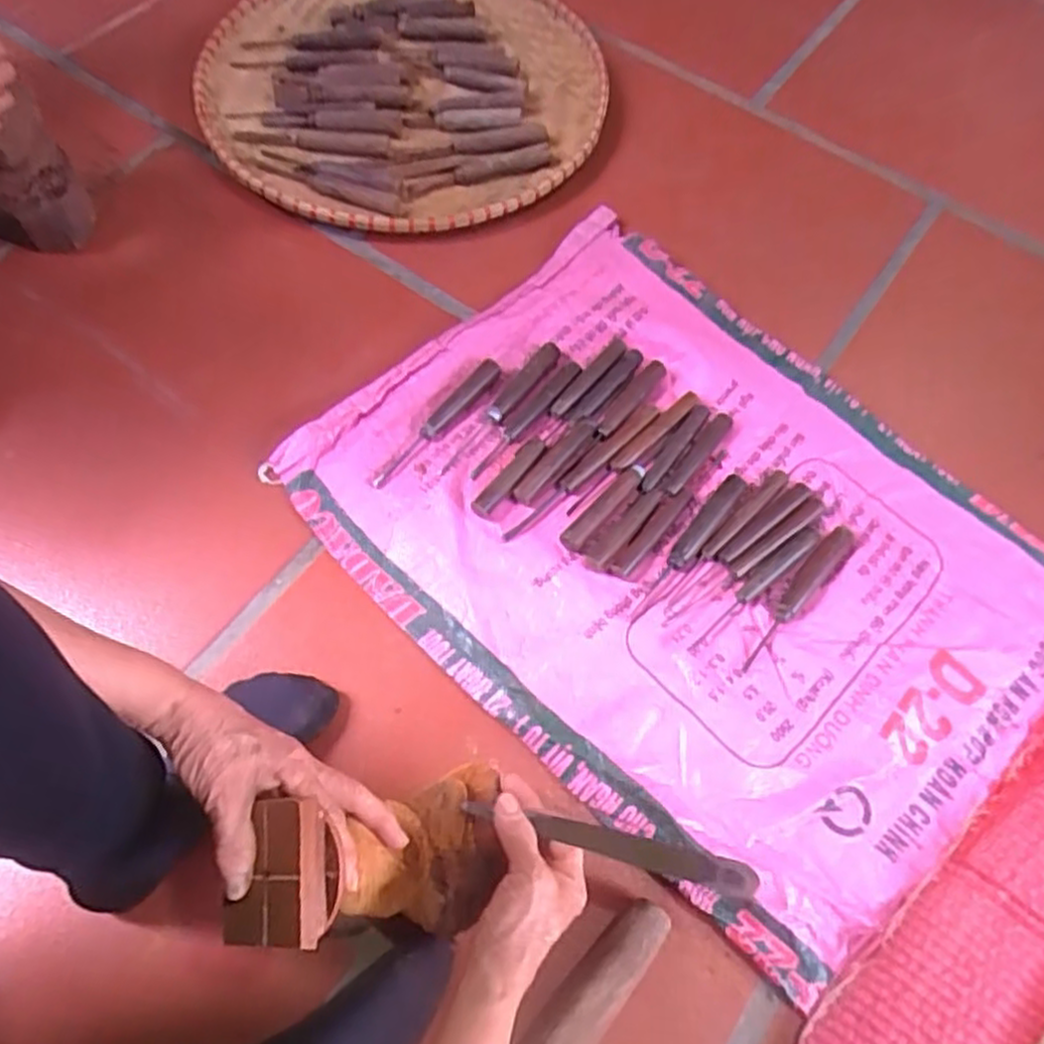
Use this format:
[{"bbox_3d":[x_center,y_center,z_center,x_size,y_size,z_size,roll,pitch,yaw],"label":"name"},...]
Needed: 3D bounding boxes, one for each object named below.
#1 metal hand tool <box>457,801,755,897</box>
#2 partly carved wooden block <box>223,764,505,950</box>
[{"bbox_3d":[0.057,0.213,0.498,0.194,0.011,0.018,12,65,10],"label":"metal hand tool"},{"bbox_3d":[-0.094,0.220,0.486,0.067,0.169,0.093,-28,60,33],"label":"partly carved wooden block"}]

